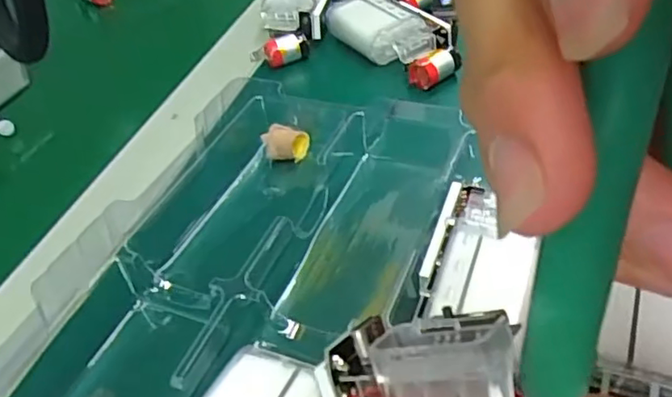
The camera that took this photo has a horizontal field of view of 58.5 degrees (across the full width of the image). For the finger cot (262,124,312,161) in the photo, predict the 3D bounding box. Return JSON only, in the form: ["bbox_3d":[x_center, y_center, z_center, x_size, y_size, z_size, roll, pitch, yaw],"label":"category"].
[{"bbox_3d":[-0.025,-0.029,0.312,0.023,0.017,0.013,-10,43,-2],"label":"finger cot"}]

